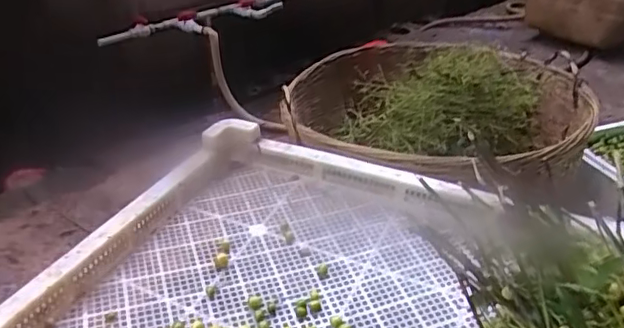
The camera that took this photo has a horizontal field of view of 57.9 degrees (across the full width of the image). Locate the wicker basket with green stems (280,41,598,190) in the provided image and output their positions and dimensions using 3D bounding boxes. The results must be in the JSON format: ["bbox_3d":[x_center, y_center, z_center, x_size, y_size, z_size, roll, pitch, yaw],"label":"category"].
[{"bbox_3d":[0.220,-0.111,1.075,0.562,0.196,0.492,20,36,27],"label":"wicker basket with green stems"}]

